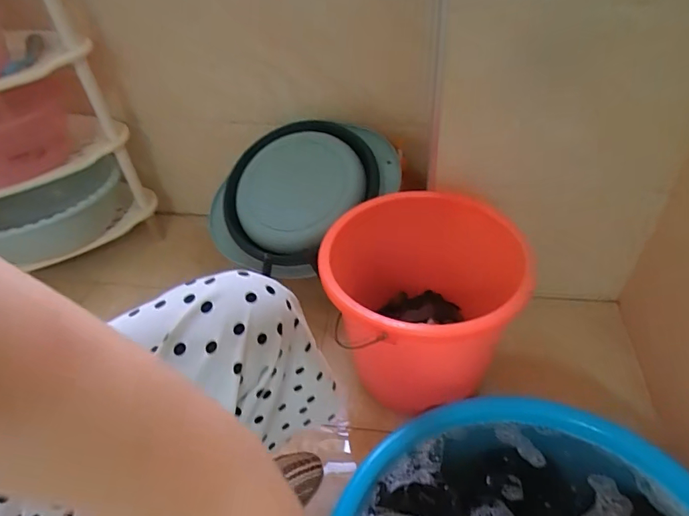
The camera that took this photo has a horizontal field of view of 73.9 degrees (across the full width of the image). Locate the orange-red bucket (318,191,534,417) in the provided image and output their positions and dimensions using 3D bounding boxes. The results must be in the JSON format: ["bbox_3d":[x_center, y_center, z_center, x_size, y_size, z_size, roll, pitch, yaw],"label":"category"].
[{"bbox_3d":[0.129,0.082,0.783,0.276,0.256,0.306,-8,43,-2],"label":"orange-red bucket"}]

